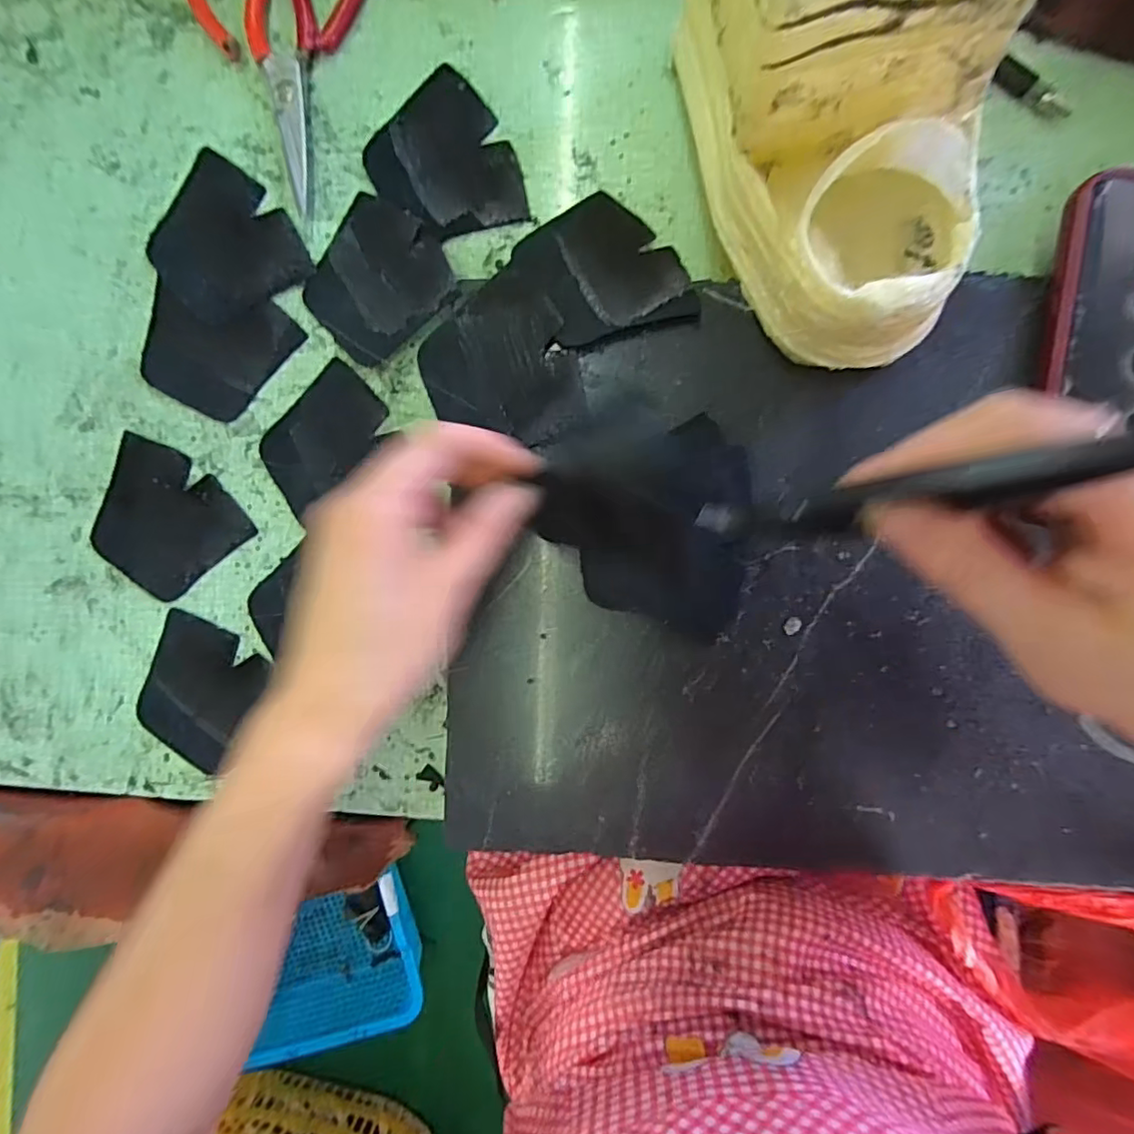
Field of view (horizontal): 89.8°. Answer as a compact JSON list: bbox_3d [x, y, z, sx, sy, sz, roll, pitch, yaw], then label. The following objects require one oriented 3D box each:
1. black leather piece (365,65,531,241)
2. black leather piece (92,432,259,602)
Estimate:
[{"bbox_3d":[-0.068,-0.221,0.314,0.072,0.009,0.088,-30,89,4],"label":"black leather piece"},{"bbox_3d":[-0.234,-0.026,0.329,0.087,0.004,0.075,38,93,3],"label":"black leather piece"}]

